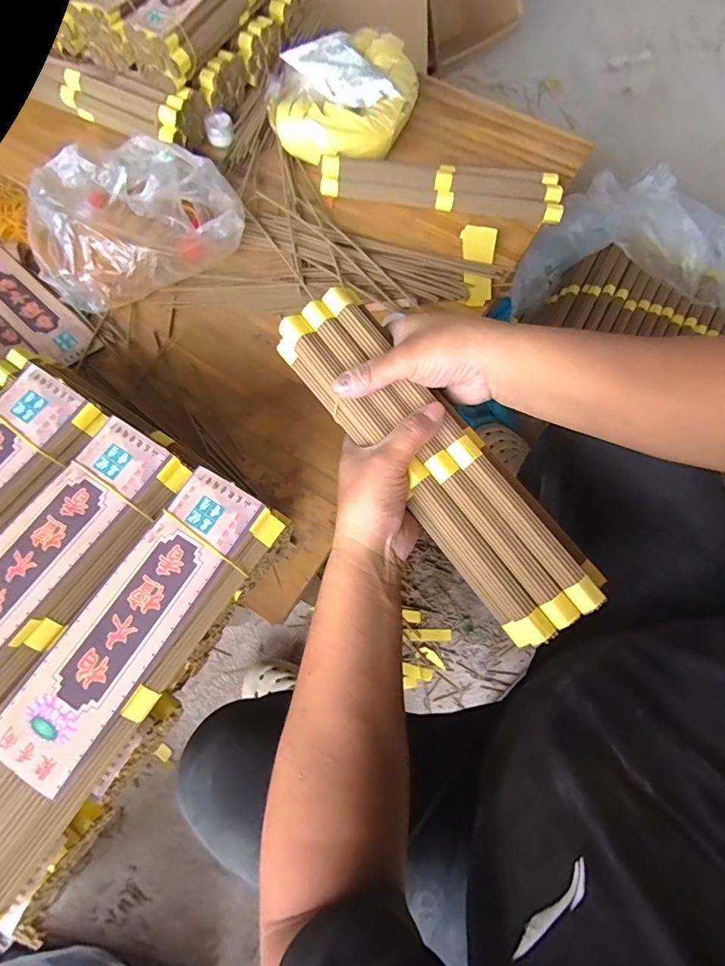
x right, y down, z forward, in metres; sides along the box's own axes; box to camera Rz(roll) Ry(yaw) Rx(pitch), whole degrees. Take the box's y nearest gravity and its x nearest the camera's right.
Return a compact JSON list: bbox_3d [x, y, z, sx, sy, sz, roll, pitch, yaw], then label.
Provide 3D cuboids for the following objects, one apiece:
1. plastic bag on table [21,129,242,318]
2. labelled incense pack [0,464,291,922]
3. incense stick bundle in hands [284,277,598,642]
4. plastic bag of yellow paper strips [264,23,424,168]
[{"bbox_3d":[-0.271,-0.318,0.525,0.240,0.068,0.181,-33,74,-11],"label":"plastic bag on table"},{"bbox_3d":[-0.178,0.137,0.302,0.080,0.055,0.319,32,74,10],"label":"labelled incense pack"},{"bbox_3d":[0.054,-0.022,0.357,0.077,0.037,0.316,-38,80,-12],"label":"incense stick bundle in hands"},{"bbox_3d":[-0.024,-0.534,0.612,0.193,0.062,0.224,4,71,1],"label":"plastic bag of yellow paper strips"}]

